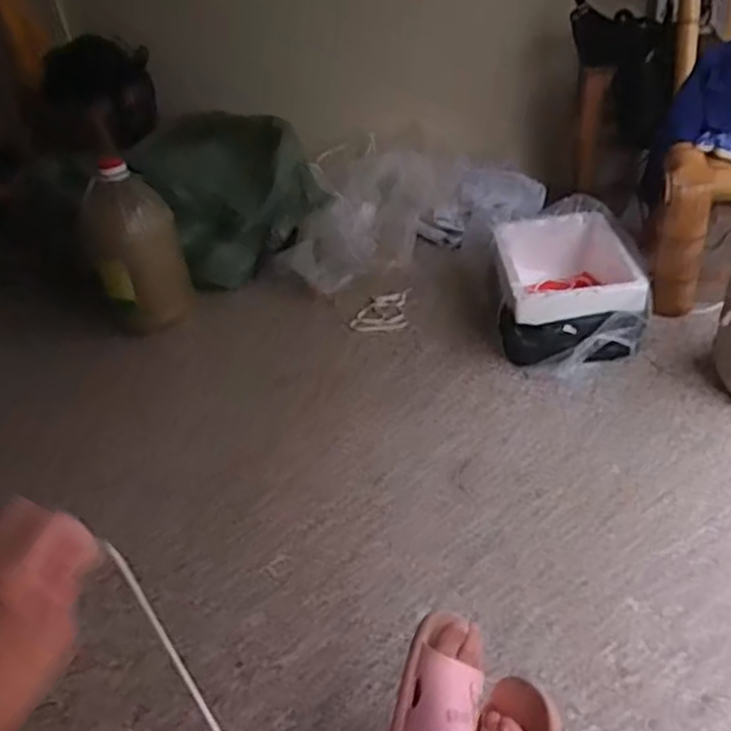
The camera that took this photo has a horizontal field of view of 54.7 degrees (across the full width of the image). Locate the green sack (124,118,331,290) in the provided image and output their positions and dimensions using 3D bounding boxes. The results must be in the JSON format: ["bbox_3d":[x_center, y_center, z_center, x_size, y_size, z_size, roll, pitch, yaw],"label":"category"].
[{"bbox_3d":[-0.321,-0.397,1.665,0.313,0.287,0.363,25,48,37],"label":"green sack"}]

